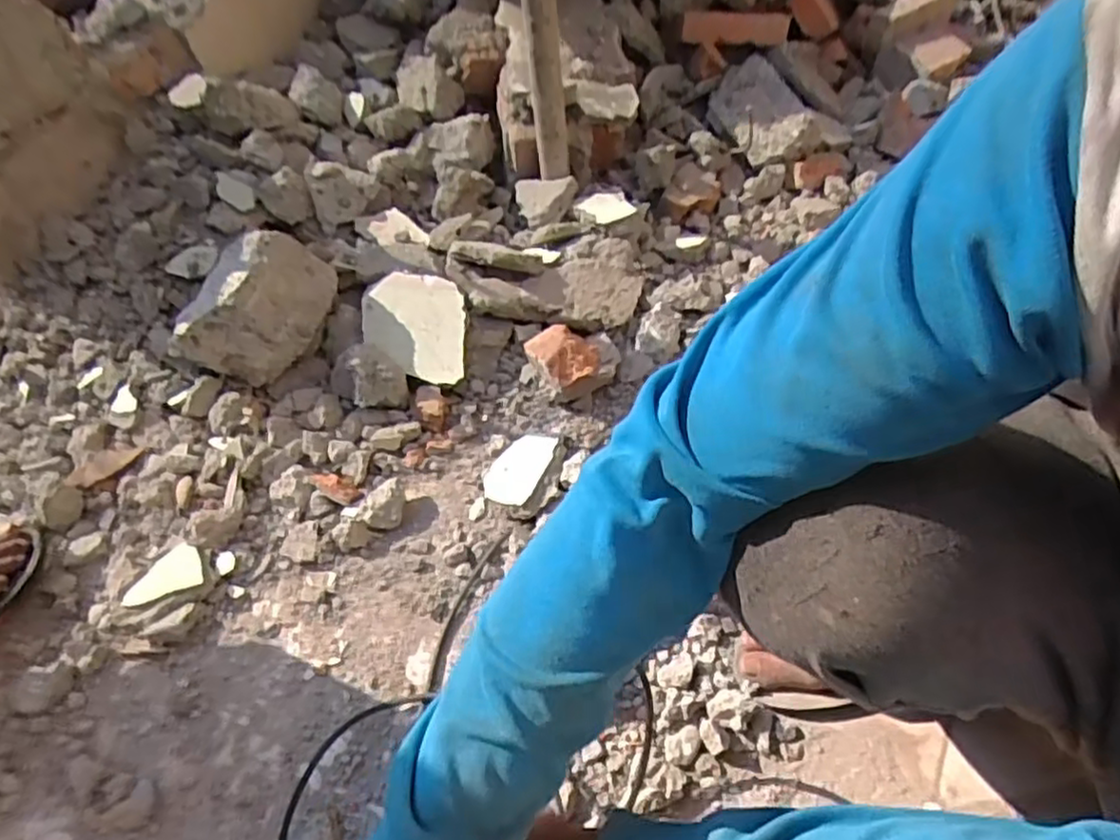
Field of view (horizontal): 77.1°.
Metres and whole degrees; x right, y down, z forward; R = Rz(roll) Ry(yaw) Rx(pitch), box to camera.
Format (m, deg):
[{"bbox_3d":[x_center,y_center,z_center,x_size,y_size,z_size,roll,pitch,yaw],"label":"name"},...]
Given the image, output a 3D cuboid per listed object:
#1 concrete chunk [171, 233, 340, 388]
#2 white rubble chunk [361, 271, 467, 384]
[{"bbox_3d":[-0.371,-0.148,0.863,0.107,0.111,0.200,23,58,22],"label":"concrete chunk"},{"bbox_3d":[-0.185,-0.119,0.879,0.128,0.018,0.144,-1,73,2],"label":"white rubble chunk"}]

